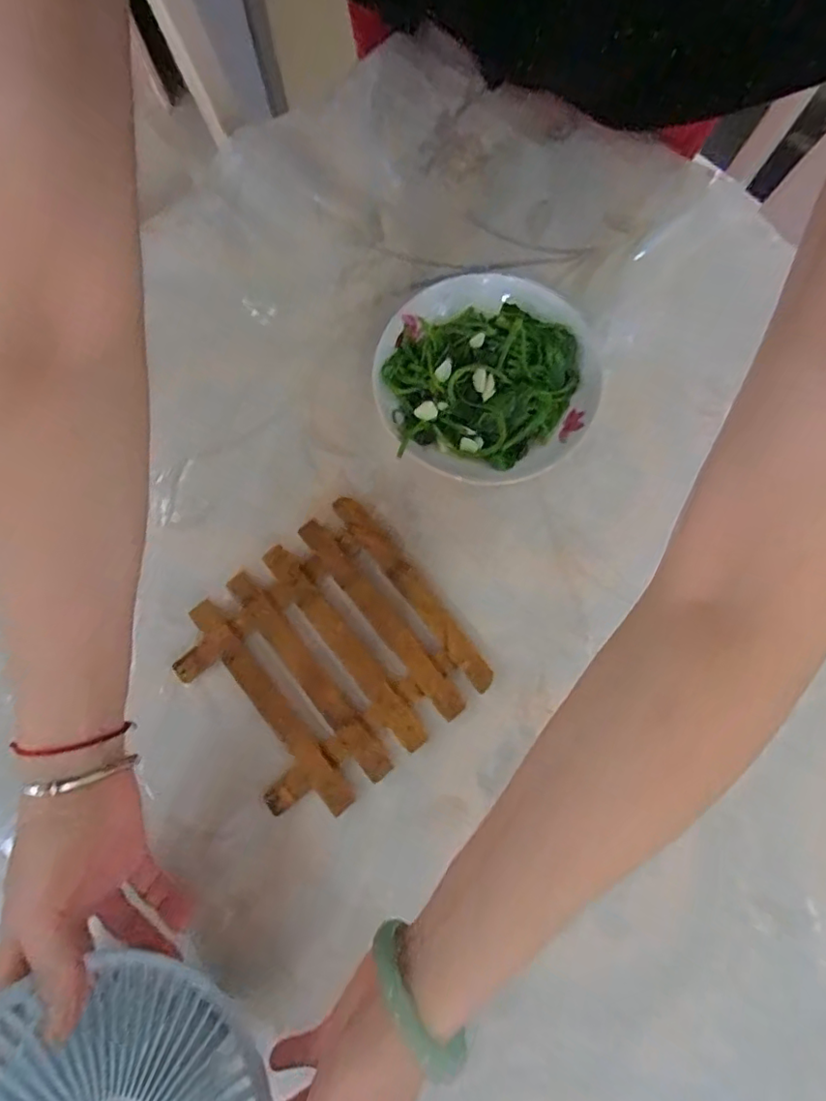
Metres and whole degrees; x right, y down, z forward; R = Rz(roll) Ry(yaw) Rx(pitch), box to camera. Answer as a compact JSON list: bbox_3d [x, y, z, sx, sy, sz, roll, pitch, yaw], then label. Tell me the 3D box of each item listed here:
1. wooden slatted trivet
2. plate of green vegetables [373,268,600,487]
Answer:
[{"bbox_3d":[-0.061,0.077,0.403,0.173,0.013,0.173,-38,80,-8],"label":"wooden slatted trivet"},{"bbox_3d":[0.058,-0.139,0.430,0.164,0.053,0.169,0,77,0],"label":"plate of green vegetables"}]

